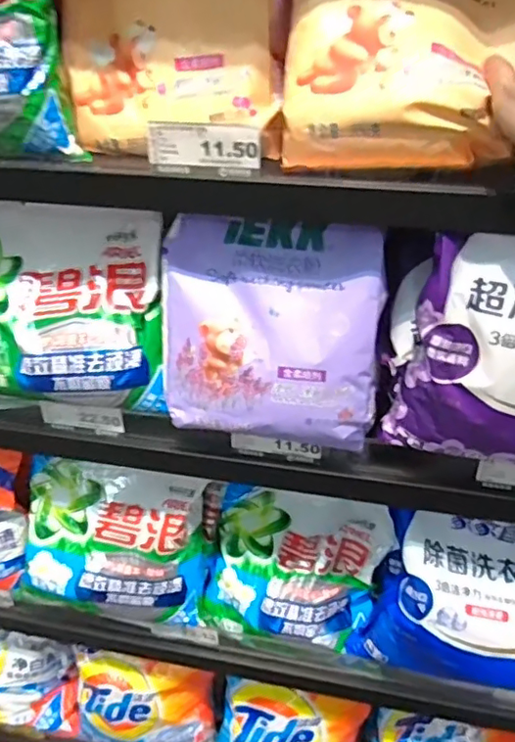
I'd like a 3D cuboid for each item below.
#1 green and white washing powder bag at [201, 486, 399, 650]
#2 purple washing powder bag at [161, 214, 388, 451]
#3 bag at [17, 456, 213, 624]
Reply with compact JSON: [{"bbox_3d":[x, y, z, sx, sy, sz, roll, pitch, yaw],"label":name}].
[{"bbox_3d":[0.046,0.248,0.744,0.219,0.137,0.134,9,32,15],"label":"green and white washing powder bag"},{"bbox_3d":[0.009,-0.033,0.525,0.202,0.179,0.072,6,31,10],"label":"purple washing powder bag"},{"bbox_3d":[-0.181,0.211,0.731,0.229,0.169,0.110,6,31,9],"label":"bag"}]

